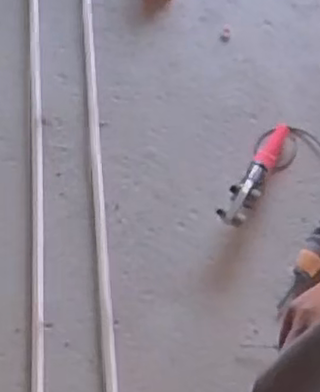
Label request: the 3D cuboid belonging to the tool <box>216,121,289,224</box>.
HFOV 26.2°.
[{"bbox_3d":[0.244,-0.068,1.708,0.075,0.083,0.344,29,65,12],"label":"tool"}]

